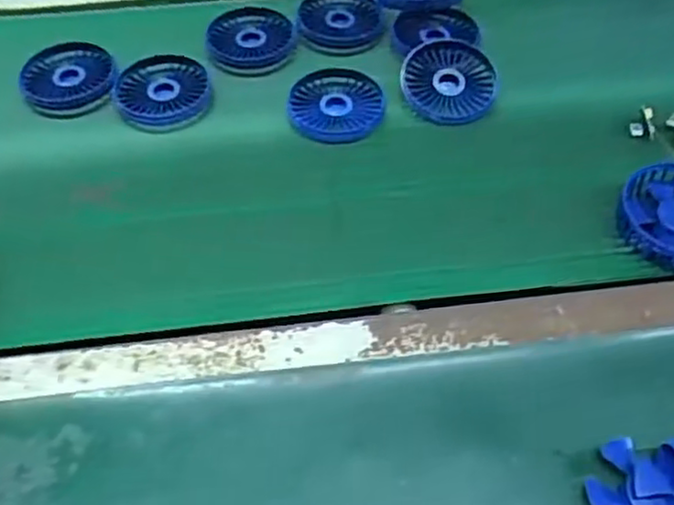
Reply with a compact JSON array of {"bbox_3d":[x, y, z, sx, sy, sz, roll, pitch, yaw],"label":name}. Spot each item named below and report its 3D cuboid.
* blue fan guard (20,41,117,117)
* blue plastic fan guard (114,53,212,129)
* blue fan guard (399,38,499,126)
[{"bbox_3d":[-0.252,-0.164,0.645,0.083,0.017,0.082,-18,57,-13],"label":"blue fan guard"},{"bbox_3d":[-0.160,-0.149,0.643,0.085,0.026,0.078,0,54,0],"label":"blue plastic fan guard"},{"bbox_3d":[0.104,-0.159,0.638,0.093,0.011,0.093,0,67,0],"label":"blue fan guard"}]

